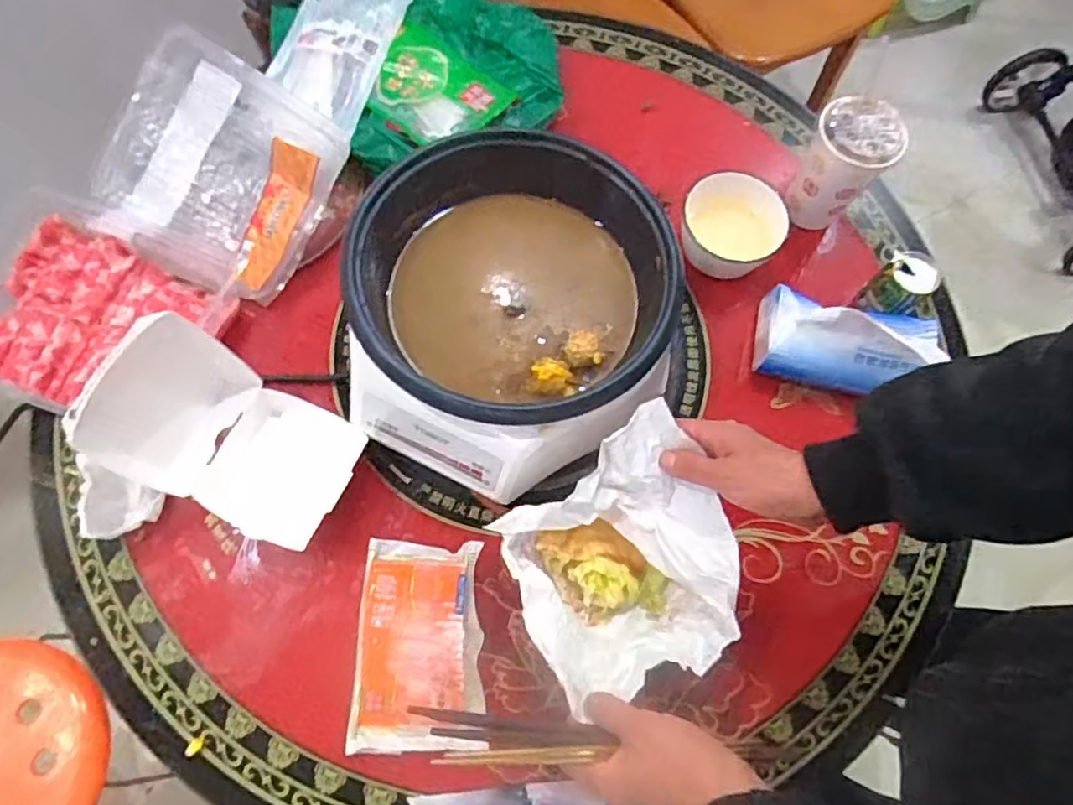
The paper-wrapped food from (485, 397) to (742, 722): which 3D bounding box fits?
[{"bbox_3d":[0.064,0.125,0.518,0.157,0.111,0.176,-18,71,-9],"label":"paper-wrapped food"}]

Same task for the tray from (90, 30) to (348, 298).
[{"bbox_3d":[-0.323,-0.235,0.655,0.240,0.045,0.213,29,97,5],"label":"tray"}]

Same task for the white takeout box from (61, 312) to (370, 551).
[{"bbox_3d":[-0.254,0.030,0.549,0.175,0.130,0.127,22,69,6],"label":"white takeout box"}]

